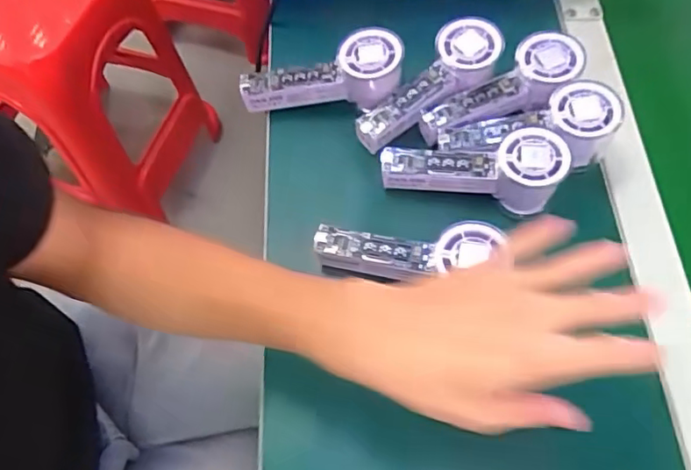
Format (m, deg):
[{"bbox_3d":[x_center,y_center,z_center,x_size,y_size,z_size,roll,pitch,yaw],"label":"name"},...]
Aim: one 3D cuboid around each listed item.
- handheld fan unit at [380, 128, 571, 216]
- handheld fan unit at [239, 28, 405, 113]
[{"bbox_3d":[0.106,-0.054,0.481,0.150,0.048,0.058,2,63,19],"label":"handheld fan unit"},{"bbox_3d":[-0.020,-0.140,0.526,0.150,0.050,0.057,-10,63,11],"label":"handheld fan unit"}]

